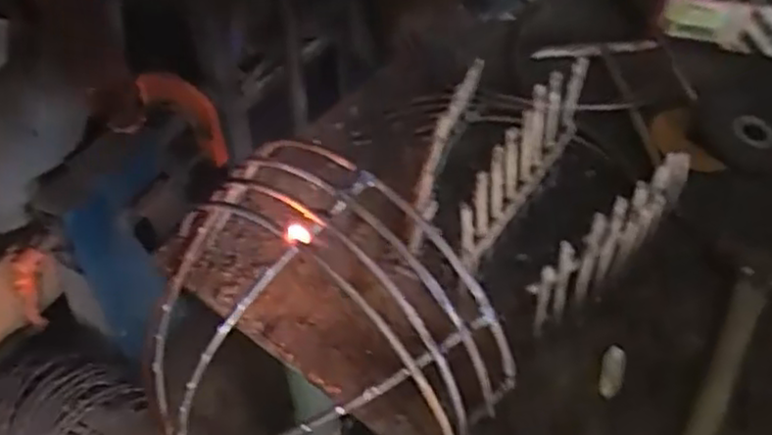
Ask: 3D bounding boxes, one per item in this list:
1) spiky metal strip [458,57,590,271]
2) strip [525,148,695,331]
[{"bbox_3d":[0.097,-0.042,0.506,0.023,0.074,0.160,25,57,20],"label":"spiky metal strip"},{"bbox_3d":[0.161,0.016,0.499,0.144,0.094,0.020,-32,57,-21],"label":"strip"}]

